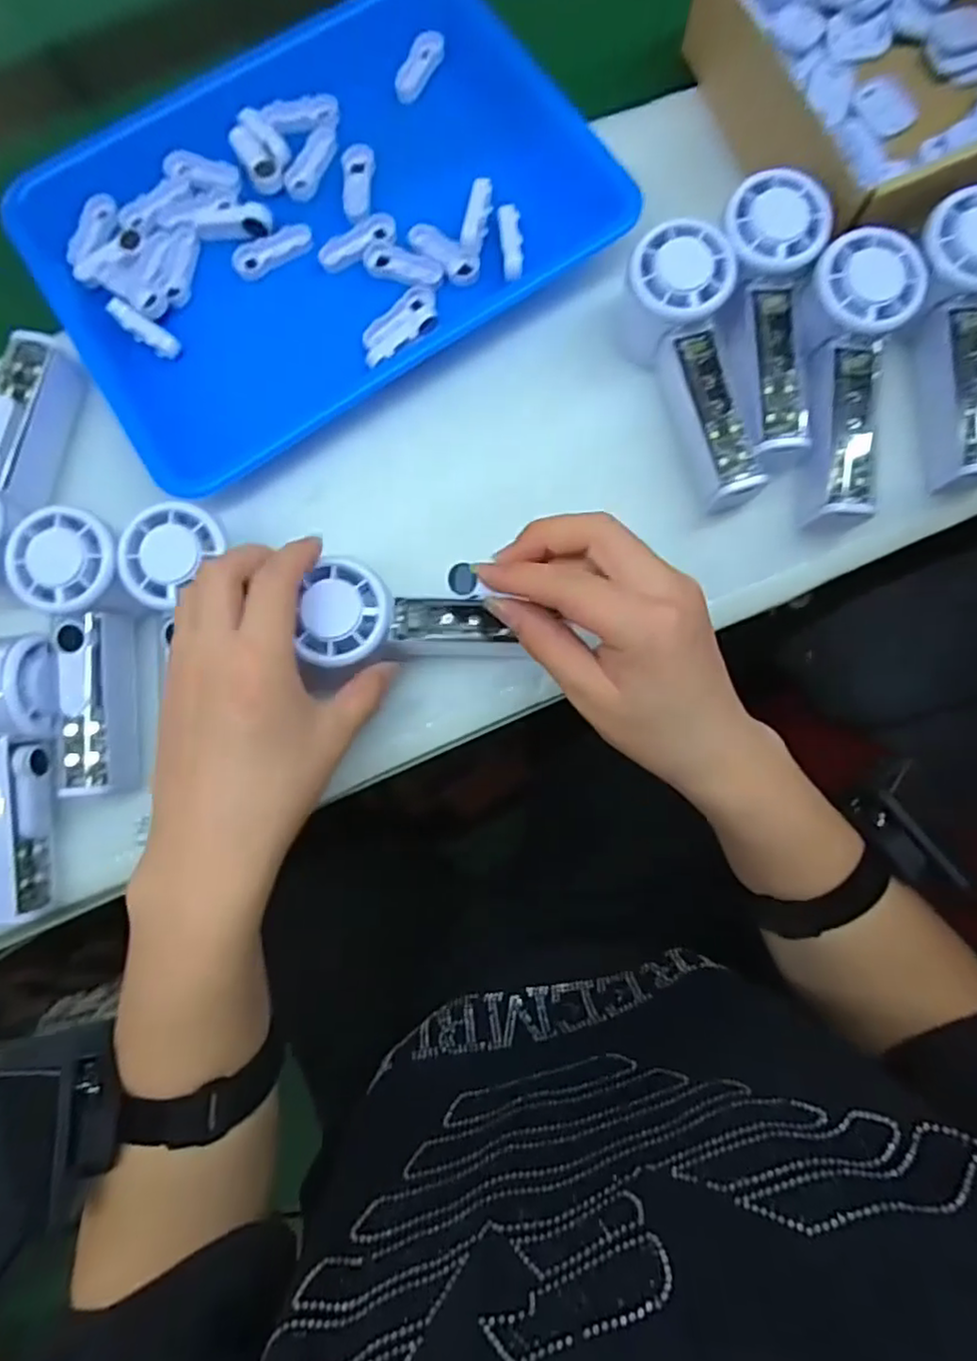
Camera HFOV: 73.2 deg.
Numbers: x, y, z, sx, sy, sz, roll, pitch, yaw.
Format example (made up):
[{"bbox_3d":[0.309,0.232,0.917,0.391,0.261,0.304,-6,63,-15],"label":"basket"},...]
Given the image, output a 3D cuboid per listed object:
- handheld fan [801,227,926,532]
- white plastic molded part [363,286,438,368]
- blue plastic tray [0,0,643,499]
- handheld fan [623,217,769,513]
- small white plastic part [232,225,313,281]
[{"bbox_3d":[0.203,-0.165,0.363,0.052,0.031,0.155,4,96,1],"label":"handheld fan"},{"bbox_3d":[-0.052,-0.215,0.402,0.033,0.011,0.061,41,85,5],"label":"white plastic molded part"},{"bbox_3d":[-0.107,-0.300,0.416,0.347,0.030,0.271,-31,83,-3],"label":"blue plastic tray"},{"bbox_3d":[0.120,-0.176,0.374,0.055,0.037,0.156,-16,95,-2],"label":"handheld fan"},{"bbox_3d":[-0.137,-0.274,0.420,0.052,0.008,0.018,-26,83,-3],"label":"small white plastic part"}]

